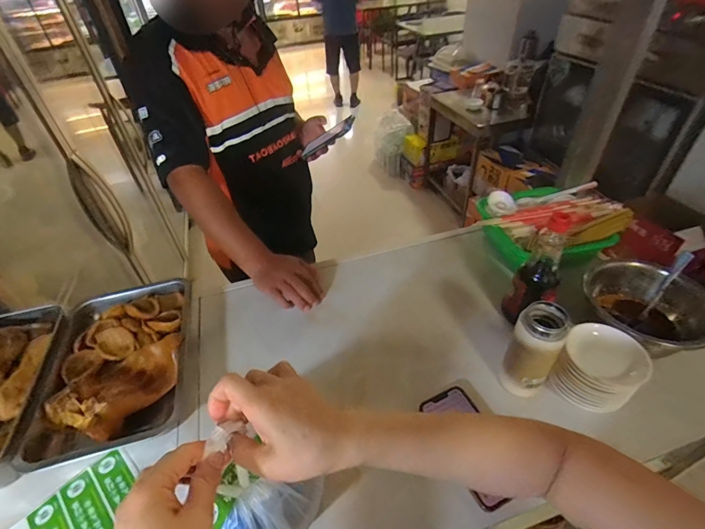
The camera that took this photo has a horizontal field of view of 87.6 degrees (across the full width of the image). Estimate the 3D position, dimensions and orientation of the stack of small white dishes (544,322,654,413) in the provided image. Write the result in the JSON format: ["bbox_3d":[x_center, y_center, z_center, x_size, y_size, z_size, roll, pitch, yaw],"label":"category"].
[{"bbox_3d":[0.337,0.138,0.506,0.091,0.073,0.094,26,50,29],"label":"stack of small white dishes"}]

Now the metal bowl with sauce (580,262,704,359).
[{"bbox_3d":[0.452,0.082,0.587,0.160,0.104,0.167,-2,42,2],"label":"metal bowl with sauce"}]

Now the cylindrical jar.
[{"bbox_3d":[0.245,0.123,0.507,0.058,0.150,0.058,-2,42,2],"label":"cylindrical jar"}]

